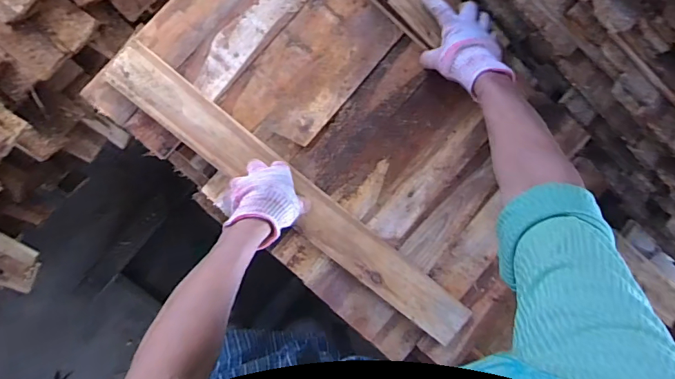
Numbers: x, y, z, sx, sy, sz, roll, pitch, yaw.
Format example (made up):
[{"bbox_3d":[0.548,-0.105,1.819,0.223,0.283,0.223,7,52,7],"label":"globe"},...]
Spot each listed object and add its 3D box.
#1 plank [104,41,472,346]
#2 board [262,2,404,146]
[{"bbox_3d":[-0.053,0.019,0.650,0.639,0.019,0.071,39,86,-8],"label":"plank"},{"bbox_3d":[-0.003,-0.173,0.667,0.070,0.010,0.247,41,85,-8],"label":"board"}]

